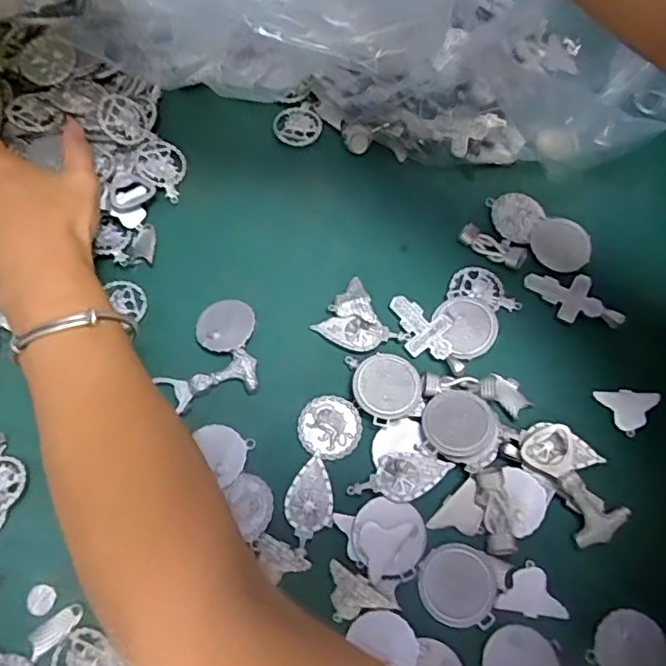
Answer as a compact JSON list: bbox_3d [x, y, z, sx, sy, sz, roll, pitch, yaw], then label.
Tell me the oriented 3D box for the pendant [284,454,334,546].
[{"bbox_3d":[-0.012,0.094,0.327,0.027,0.004,0.045,22,70,6],"label":"pendant"}]

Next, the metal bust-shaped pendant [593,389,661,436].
[{"bbox_3d":[0.179,0.041,0.347,0.029,0.004,0.029,-32,68,-1],"label":"metal bust-shaped pendant"}]

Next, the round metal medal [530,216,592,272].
[{"bbox_3d":[0.154,-0.061,0.388,0.039,0.004,0.039,1,69,-2],"label":"round metal medal"}]

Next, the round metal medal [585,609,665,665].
[{"bbox_3d":[0.154,0.164,0.299,0.033,0.004,0.037,34,71,25],"label":"round metal medal"}]

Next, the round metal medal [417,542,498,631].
[{"bbox_3d":[0.068,0.135,0.311,0.040,0.004,0.040,1,69,-2],"label":"round metal medal"}]

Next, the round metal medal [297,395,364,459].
[{"bbox_3d":[-0.002,0.056,0.344,0.037,0.004,0.036,1,69,-2],"label":"round metal medal"}]

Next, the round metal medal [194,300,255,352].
[{"bbox_3d":[-0.068,-0.005,0.364,0.035,0.004,0.036,-3,61,6],"label":"round metal medal"}]

